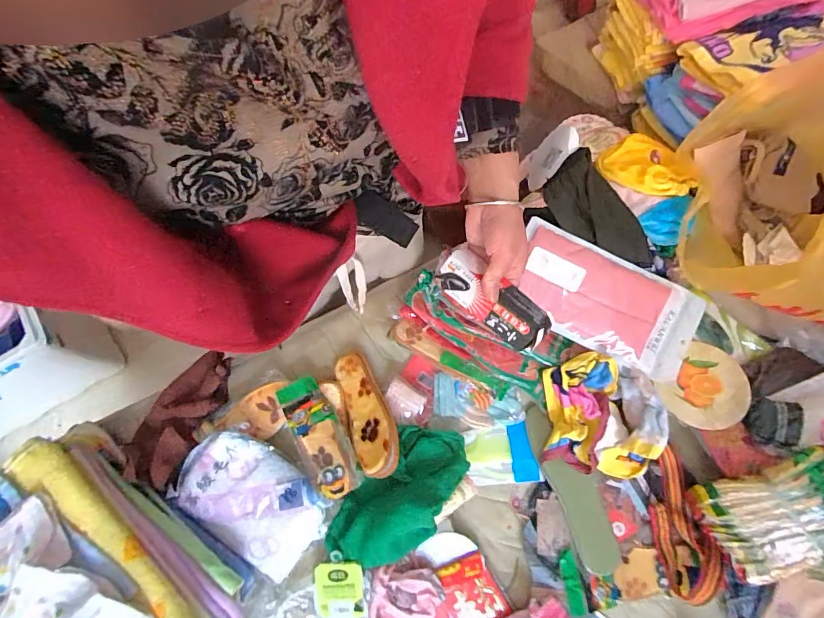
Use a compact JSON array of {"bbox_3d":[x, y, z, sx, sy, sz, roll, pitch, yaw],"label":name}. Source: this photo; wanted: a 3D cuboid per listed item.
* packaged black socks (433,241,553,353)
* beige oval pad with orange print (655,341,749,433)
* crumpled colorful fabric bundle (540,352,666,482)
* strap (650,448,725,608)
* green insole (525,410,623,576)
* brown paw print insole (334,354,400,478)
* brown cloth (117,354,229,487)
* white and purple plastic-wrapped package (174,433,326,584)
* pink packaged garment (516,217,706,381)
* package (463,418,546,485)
[{"bbox_3d":[0.087,-0.011,0.464,0.138,0.025,0.054,38,76,9],"label":"packaged black socks"},{"bbox_3d":[0.469,0.122,0.669,0.128,0.032,0.135,1,72,0],"label":"beige oval pad with orange print"},{"bbox_3d":[0.293,0.156,0.625,0.178,0.062,0.177,2,72,0],"label":"crumpled colorful fabric bundle"},{"bbox_3d":[0.387,0.311,0.607,0.077,0.029,0.190,-10,73,-4],"label":"strap"},{"bbox_3d":[0.240,0.261,0.622,0.066,0.020,0.235,-18,73,-6],"label":"green insole"},{"bbox_3d":[-0.071,0.156,0.635,0.066,0.023,0.192,-21,58,-7],"label":"brown paw print insole"},{"bbox_3d":[-0.352,0.158,0.630,0.087,0.034,0.199,18,56,5],"label":"brown cloth"},{"bbox_3d":[-0.229,0.269,0.589,0.205,0.034,0.129,38,76,11],"label":"white and purple plastic-wrapped package"},{"bbox_3d":[0.297,-0.016,0.649,0.283,0.031,0.145,27,91,6],"label":"pink packaged garment"},{"bbox_3d":[0.138,0.229,0.655,0.104,0.027,0.086,-8,72,-3],"label":"package"}]

